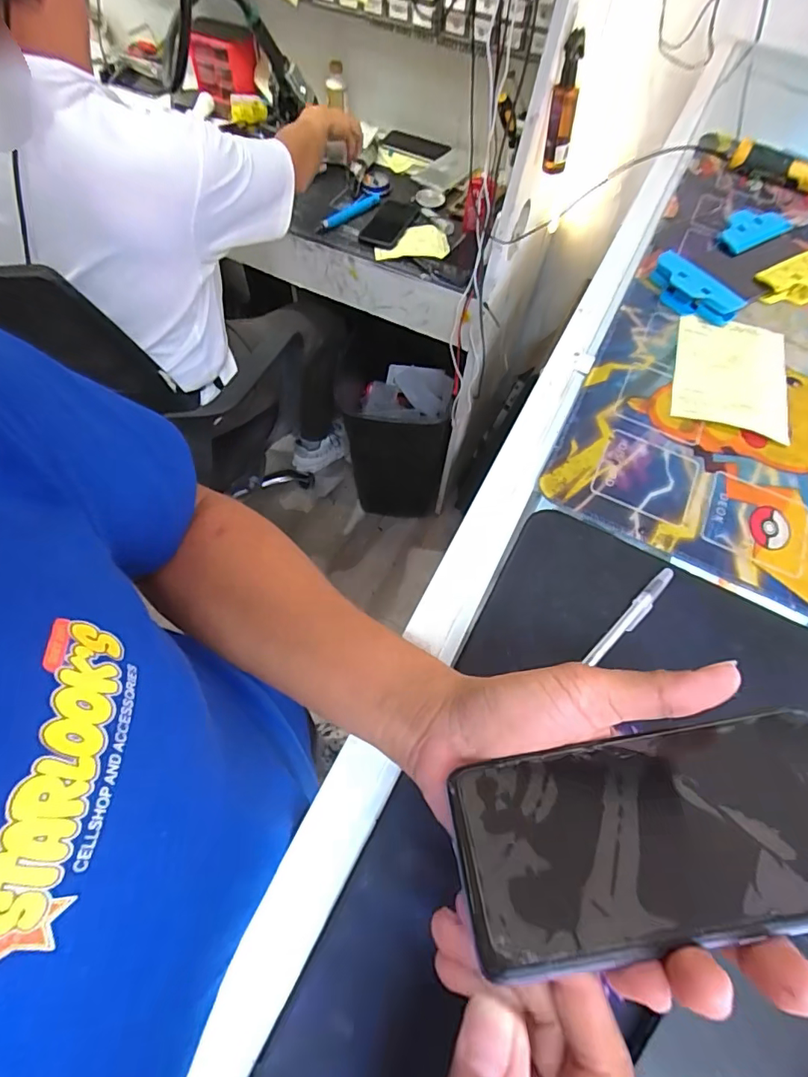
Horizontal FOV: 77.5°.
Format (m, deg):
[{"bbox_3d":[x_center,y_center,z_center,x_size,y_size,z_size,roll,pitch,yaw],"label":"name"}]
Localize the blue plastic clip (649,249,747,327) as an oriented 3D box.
[{"bbox_3d":[0.294,-0.257,0.520,0.044,0.025,0.100,-34,68,-18],"label":"blue plastic clip"}]

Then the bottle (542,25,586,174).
[{"bbox_3d":[0.244,-0.649,0.766,0.045,0.172,0.045,15,62,6],"label":"bottle"}]

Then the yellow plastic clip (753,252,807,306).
[{"bbox_3d":[0.421,-0.275,0.537,0.100,0.017,0.047,-26,66,-15],"label":"yellow plastic clip"}]

